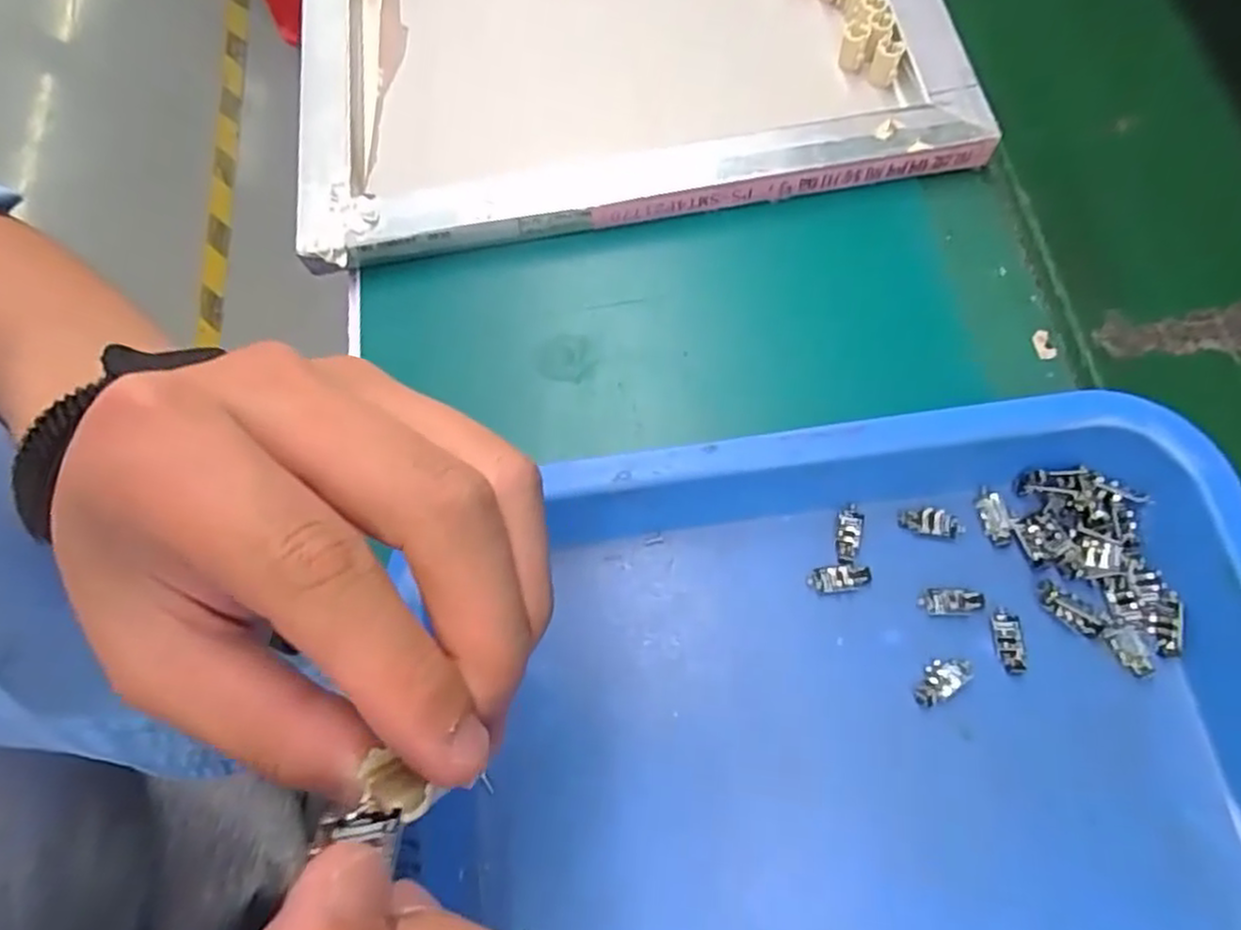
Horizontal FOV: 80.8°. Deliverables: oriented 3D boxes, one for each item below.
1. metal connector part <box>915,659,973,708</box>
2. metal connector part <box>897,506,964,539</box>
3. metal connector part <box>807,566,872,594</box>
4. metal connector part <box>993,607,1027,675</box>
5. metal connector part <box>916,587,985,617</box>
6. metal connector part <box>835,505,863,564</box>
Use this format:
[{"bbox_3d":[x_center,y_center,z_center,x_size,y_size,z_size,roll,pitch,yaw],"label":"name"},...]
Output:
[{"bbox_3d":[0.129,0.086,0.293,0.026,0.004,0.013,-34,71,-9],"label":"metal connector part"},{"bbox_3d":[0.136,0.025,0.318,0.028,0.004,0.012,4,70,4],"label":"metal connector part"},{"bbox_3d":[0.094,0.049,0.312,0.026,0.004,0.011,-5,69,1],"label":"metal connector part"},{"bbox_3d":[0.160,0.072,0.297,0.011,0.004,0.025,-4,69,1],"label":"metal connector part"},{"bbox_3d":[0.138,0.057,0.305,0.026,0.004,0.012,4,70,5],"label":"metal connector part"},{"bbox_3d":[0.100,0.030,0.318,0.011,0.004,0.026,13,71,8],"label":"metal connector part"}]

